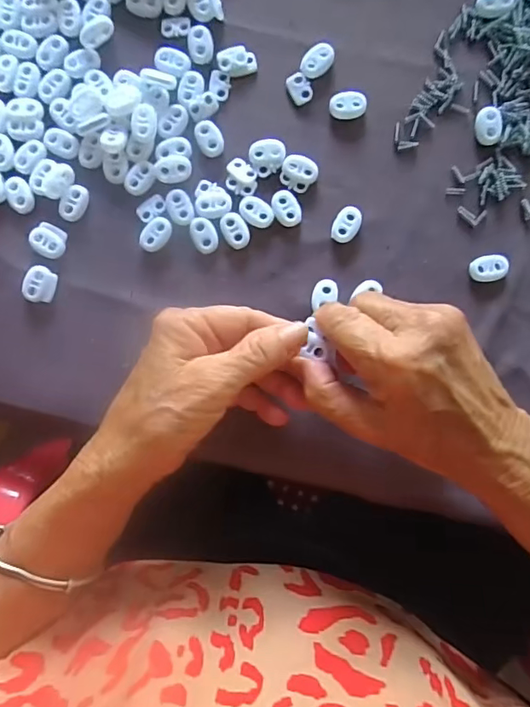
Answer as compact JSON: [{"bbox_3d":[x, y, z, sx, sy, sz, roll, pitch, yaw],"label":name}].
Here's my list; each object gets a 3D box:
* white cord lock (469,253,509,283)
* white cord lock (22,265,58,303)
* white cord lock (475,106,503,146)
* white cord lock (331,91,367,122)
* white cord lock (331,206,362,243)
[{"bbox_3d":[0.137,-0.052,0.296,0.022,0.006,0.016,-4,88,2],"label":"white cord lock"},{"bbox_3d":[-0.139,-0.043,0.300,0.017,0.006,0.022,16,89,2],"label":"white cord lock"},{"bbox_3d":[0.137,-0.139,0.297,0.015,0.005,0.022,-6,88,2],"label":"white cord lock"},{"bbox_3d":[0.051,-0.153,0.299,0.022,0.005,0.015,-2,88,2],"label":"white cord lock"},{"bbox_3d":[0.050,-0.079,0.299,0.015,0.006,0.022,29,89,2],"label":"white cord lock"}]

